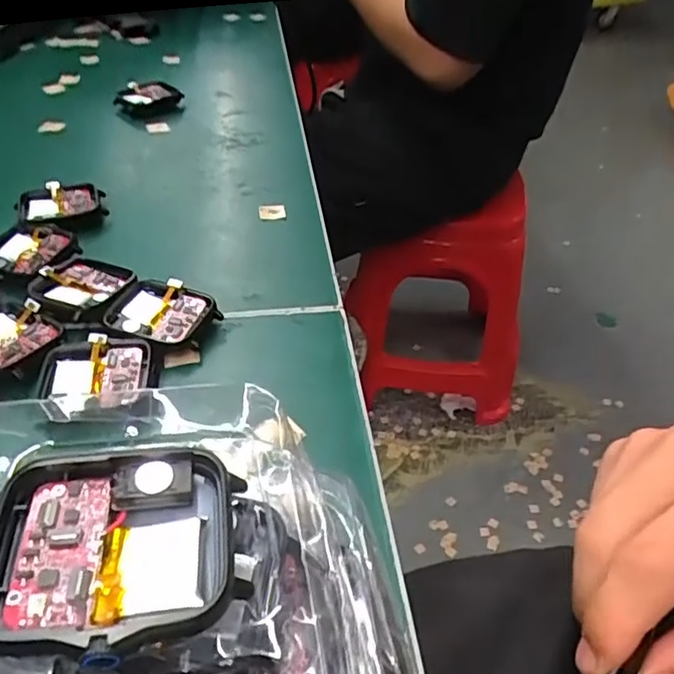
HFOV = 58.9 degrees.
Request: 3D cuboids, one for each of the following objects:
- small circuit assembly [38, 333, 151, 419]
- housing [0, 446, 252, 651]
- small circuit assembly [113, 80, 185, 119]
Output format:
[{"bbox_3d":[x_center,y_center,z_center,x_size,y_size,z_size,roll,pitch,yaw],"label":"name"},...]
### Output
[{"bbox_3d":[-0.099,0.015,0.241,0.042,0.010,0.035,1,42,0],"label":"small circuit assembly"},{"bbox_3d":[-0.042,0.038,0.114,0.045,0.007,0.040,-5,43,-7],"label":"housing"},{"bbox_3d":[-0.144,-0.179,0.451,0.036,0.015,0.048,19,45,19],"label":"small circuit assembly"}]

